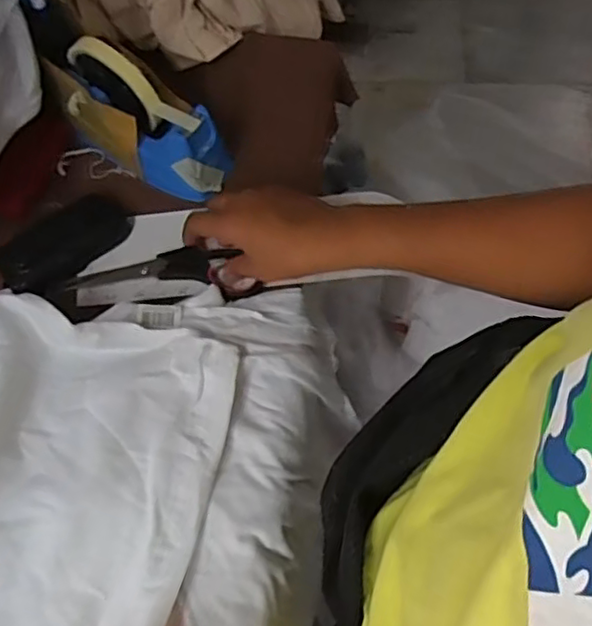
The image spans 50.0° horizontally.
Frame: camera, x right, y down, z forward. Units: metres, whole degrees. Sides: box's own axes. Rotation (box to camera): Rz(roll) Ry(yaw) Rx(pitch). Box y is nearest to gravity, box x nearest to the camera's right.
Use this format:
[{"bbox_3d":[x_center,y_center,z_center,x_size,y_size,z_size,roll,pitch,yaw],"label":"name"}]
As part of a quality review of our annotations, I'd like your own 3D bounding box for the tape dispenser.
[{"bbox_3d":[-0.132,-0.164,0.542,0.145,0.098,0.052,29,71,13],"label":"tape dispenser"}]

